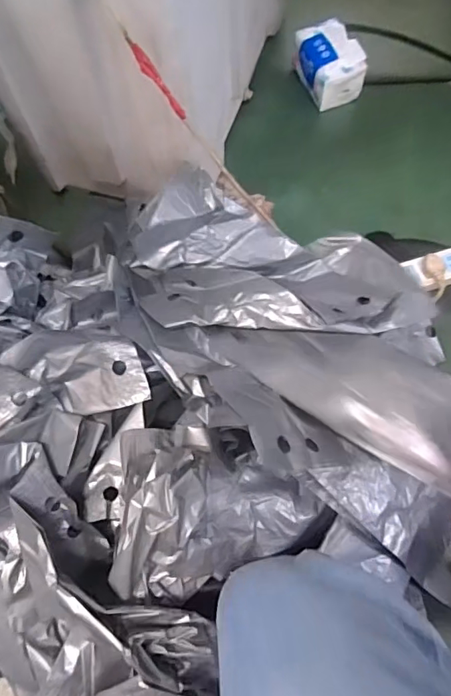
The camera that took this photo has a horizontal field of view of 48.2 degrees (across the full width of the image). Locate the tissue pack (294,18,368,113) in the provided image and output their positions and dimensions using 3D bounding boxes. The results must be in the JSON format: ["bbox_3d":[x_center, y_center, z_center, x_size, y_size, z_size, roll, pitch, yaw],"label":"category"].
[{"bbox_3d":[0.202,-0.553,0.994,0.092,0.101,0.149,-20,68,-6],"label":"tissue pack"}]

